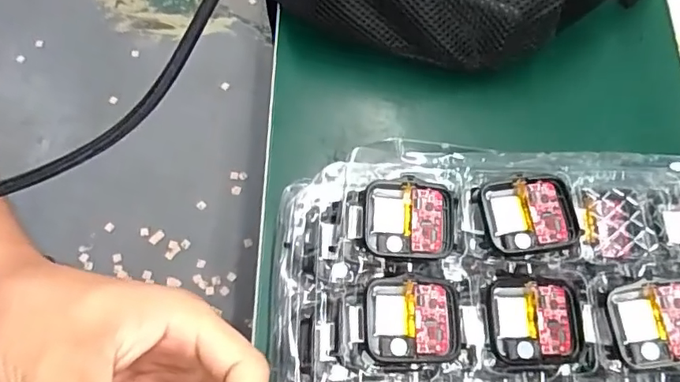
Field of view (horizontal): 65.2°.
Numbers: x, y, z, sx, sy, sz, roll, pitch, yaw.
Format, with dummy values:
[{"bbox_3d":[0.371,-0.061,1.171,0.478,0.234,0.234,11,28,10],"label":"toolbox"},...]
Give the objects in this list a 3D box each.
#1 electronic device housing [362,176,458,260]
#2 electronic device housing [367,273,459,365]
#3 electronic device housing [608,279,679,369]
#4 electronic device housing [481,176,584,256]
[{"bbox_3d":[0.034,0.014,0.254,0.044,0.009,0.037,6,69,-1],"label":"electronic device housing"},{"bbox_3d":[0.033,0.058,0.239,0.042,0.006,0.037,1,69,-3],"label":"electronic device housing"},{"bbox_3d":[0.147,0.060,0.242,0.040,0.014,0.036,-4,68,-1],"label":"electronic device housing"},{"bbox_3d":[0.091,0.013,0.256,0.043,0.012,0.037,-3,69,-4],"label":"electronic device housing"}]

